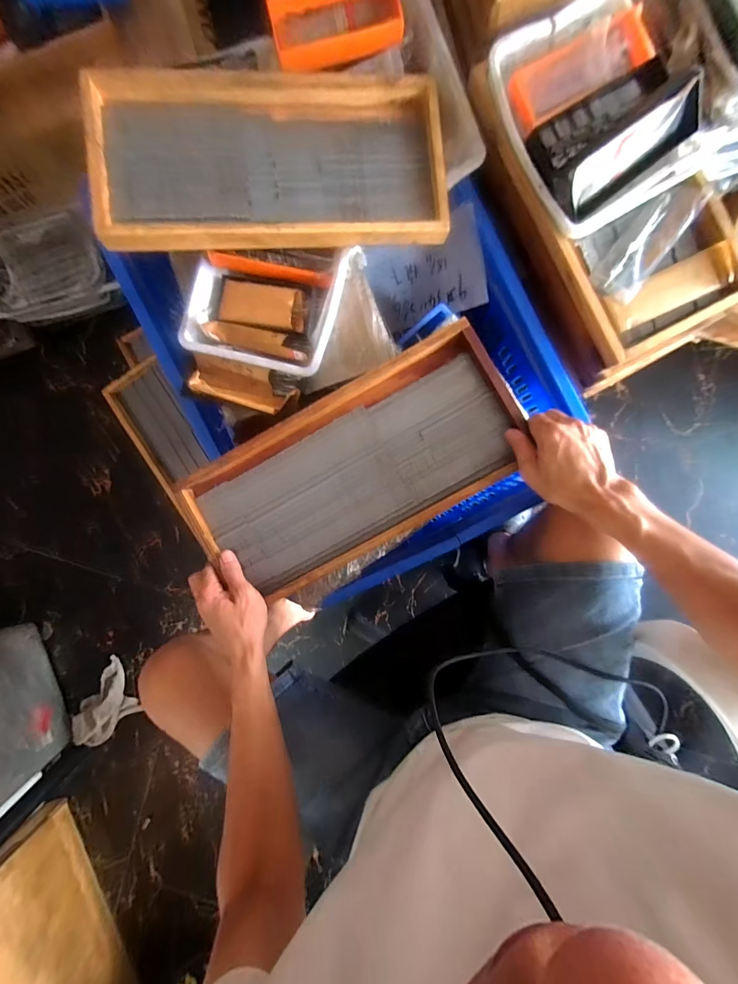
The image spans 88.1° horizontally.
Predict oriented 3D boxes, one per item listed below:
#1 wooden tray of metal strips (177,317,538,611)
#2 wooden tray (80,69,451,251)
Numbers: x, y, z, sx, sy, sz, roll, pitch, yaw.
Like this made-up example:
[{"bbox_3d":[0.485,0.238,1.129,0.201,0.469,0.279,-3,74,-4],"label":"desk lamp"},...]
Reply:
[{"bbox_3d":[-0.021,-0.027,0.489,0.423,0.048,0.197,-28,93,4],"label":"wooden tray of metal strips"},{"bbox_3d":[-0.118,-0.420,0.484,0.422,0.035,0.213,-6,89,-7],"label":"wooden tray"}]

